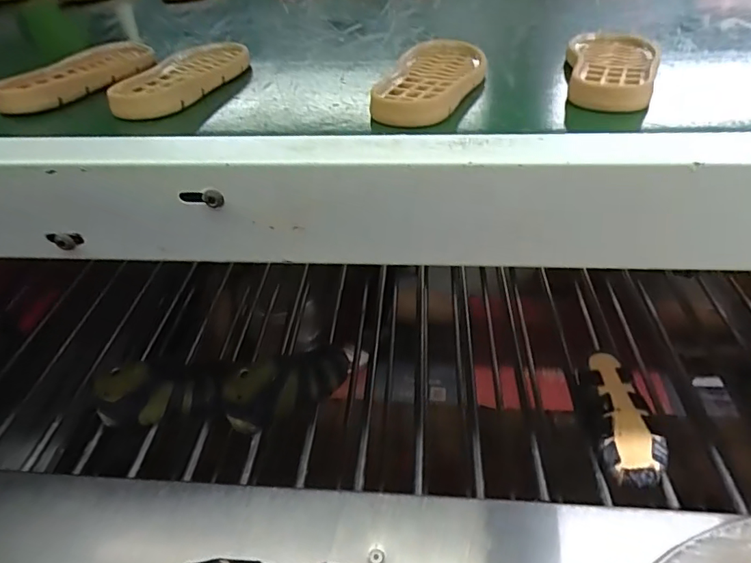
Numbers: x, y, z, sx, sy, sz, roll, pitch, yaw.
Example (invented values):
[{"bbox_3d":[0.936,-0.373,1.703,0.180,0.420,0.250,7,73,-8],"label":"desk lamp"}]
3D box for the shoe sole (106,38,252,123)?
[{"bbox_3d":[-0.166,-0.186,0.461,0.075,0.026,0.173,8,43,13],"label":"shoe sole"}]

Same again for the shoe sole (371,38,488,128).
[{"bbox_3d":[0.048,-0.168,0.424,0.071,0.025,0.165,13,44,17],"label":"shoe sole"}]

